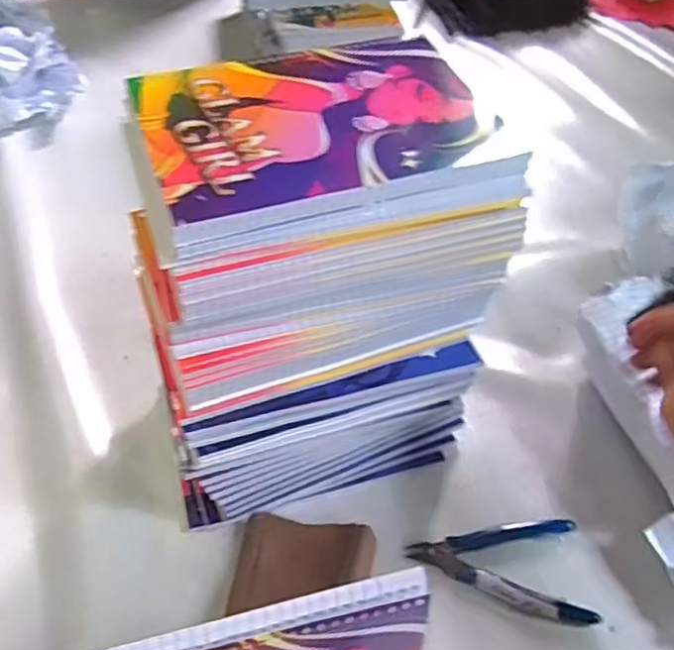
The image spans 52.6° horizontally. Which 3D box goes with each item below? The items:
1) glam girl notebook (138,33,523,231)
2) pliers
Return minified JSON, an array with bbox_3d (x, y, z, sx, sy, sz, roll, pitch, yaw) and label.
[{"bbox_3d":[-0.011,-0.119,0.386,0.189,0.007,0.142,-14,48,-13],"label":"glam girl notebook"},{"bbox_3d":[0.109,0.160,0.460,0.116,0.008,0.071,3,46,3],"label":"pliers"}]

